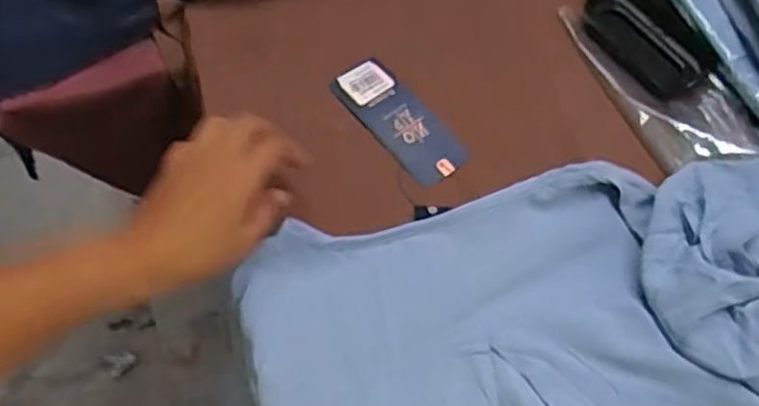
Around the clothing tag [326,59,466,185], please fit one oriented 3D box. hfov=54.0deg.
[{"bbox_3d":[0.014,-0.067,0.596,0.049,0.008,0.121,-36,71,-17],"label":"clothing tag"}]

